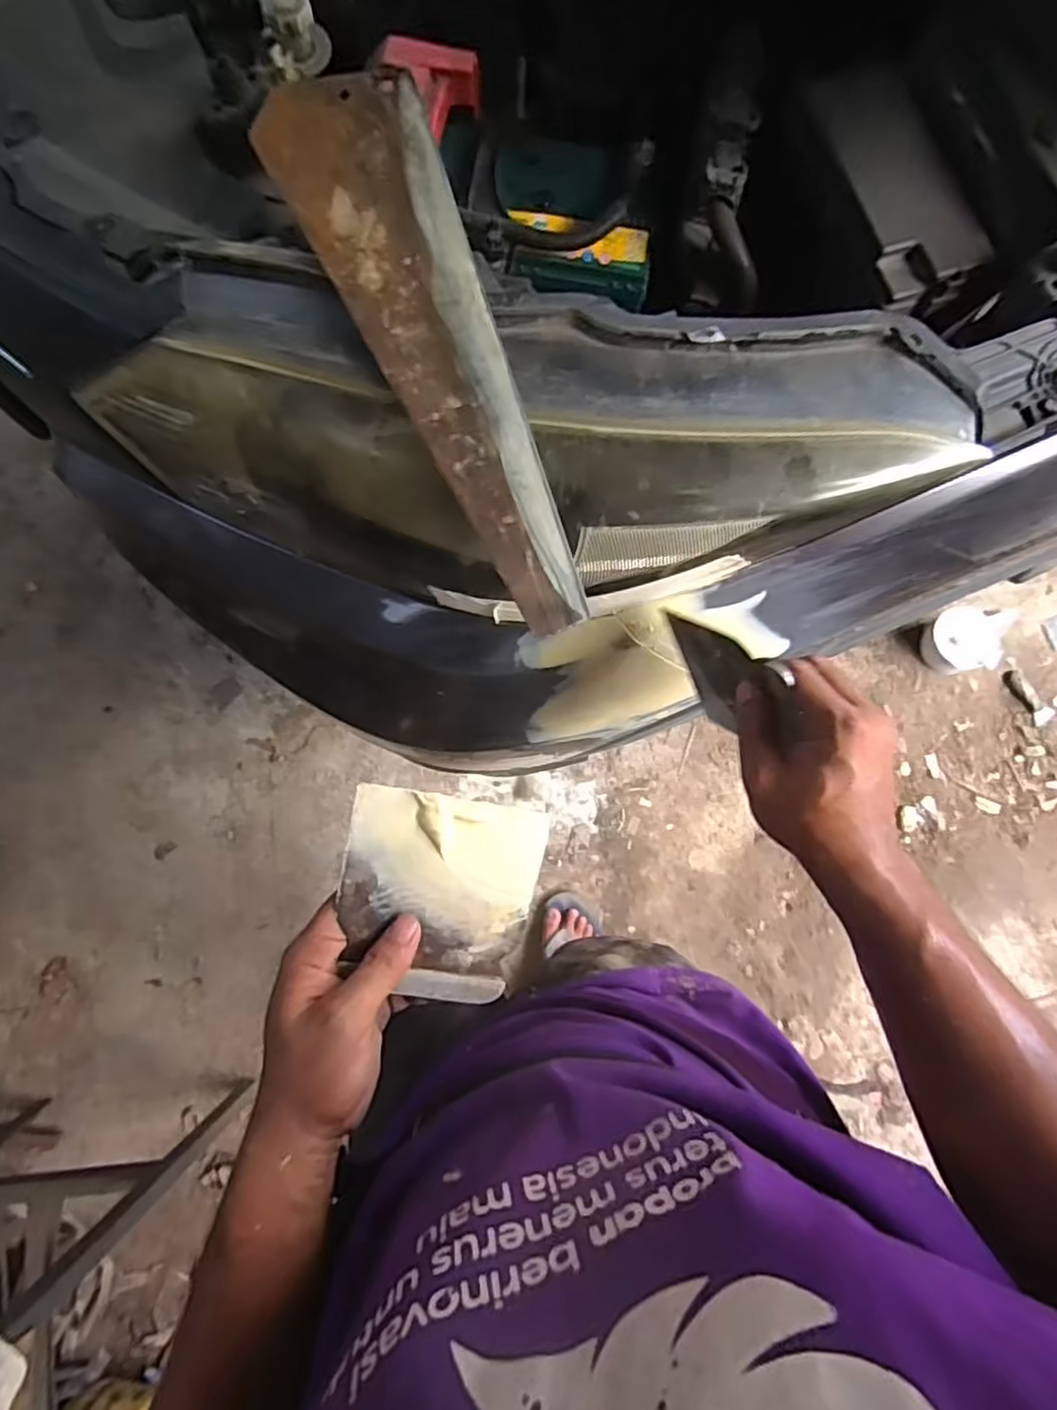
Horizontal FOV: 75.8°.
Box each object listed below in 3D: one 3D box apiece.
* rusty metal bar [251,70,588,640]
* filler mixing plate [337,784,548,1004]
[{"bbox_3d":[-0.056,-0.225,0.425,0.098,0.040,0.386,-24,81,-4],"label":"rusty metal bar"},{"bbox_3d":[-0.054,0.115,0.405,0.115,0.007,0.118,11,89,-11],"label":"filler mixing plate"}]

